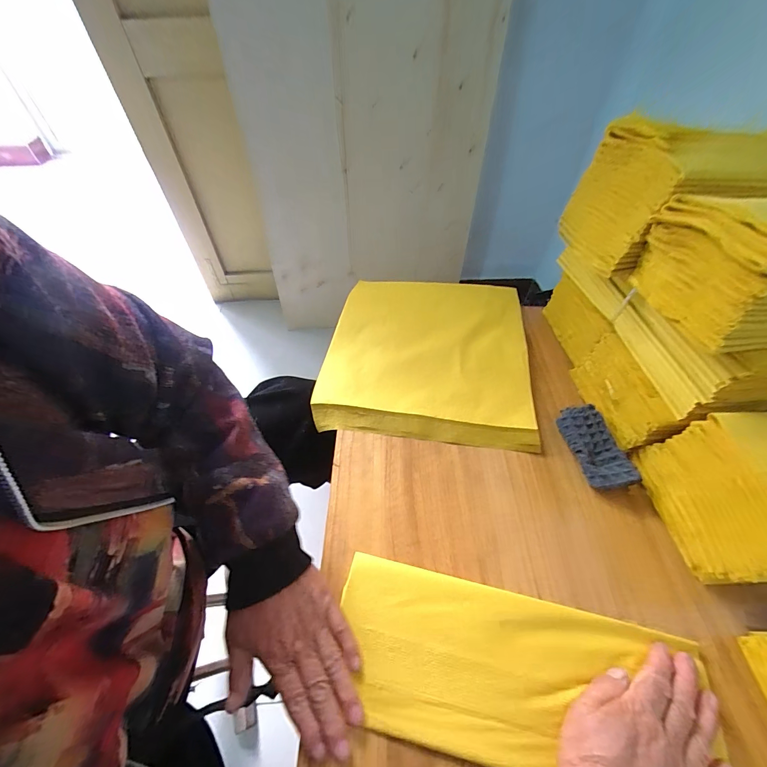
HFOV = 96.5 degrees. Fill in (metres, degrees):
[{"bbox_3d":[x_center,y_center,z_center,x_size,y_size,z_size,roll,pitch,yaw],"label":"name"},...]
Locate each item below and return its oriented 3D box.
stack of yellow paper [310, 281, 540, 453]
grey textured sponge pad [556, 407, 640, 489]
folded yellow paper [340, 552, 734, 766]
[{"bbox_3d":[0.068,-0.065,0.539,0.293,0.032,0.333,5,52,5],"label":"stack of yellow paper"},{"bbox_3d":[0.263,0.077,0.427,0.052,0.023,0.107,-9,52,-7],"label":"grey textured sponge pad"},{"bbox_3d":[0.111,0.246,0.294,0.306,0.008,0.120,8,53,7],"label":"folded yellow paper"}]

